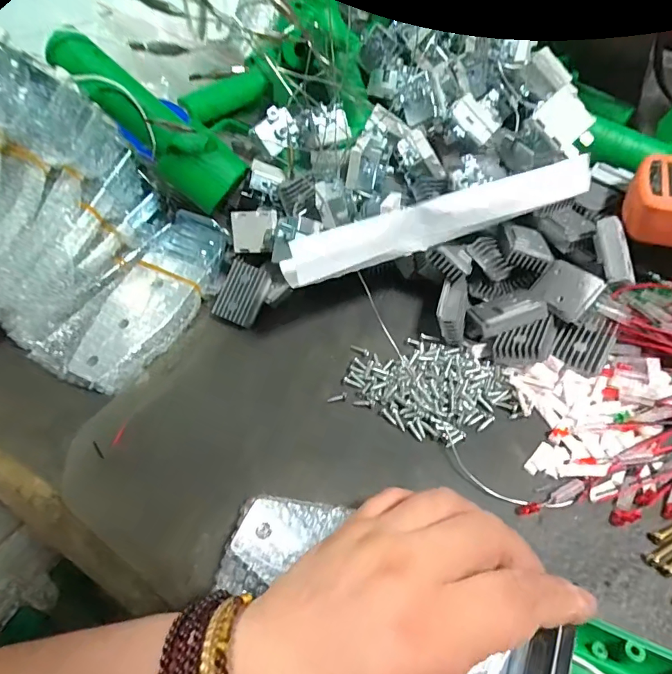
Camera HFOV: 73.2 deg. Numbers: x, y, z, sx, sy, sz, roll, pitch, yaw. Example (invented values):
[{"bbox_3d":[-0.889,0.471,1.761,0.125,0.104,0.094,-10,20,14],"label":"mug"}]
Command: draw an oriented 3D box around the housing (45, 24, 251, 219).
[{"bbox_3d":[-0.137,-0.164,0.335,0.154,0.048,0.045,41,59,-8],"label":"housing"}]

